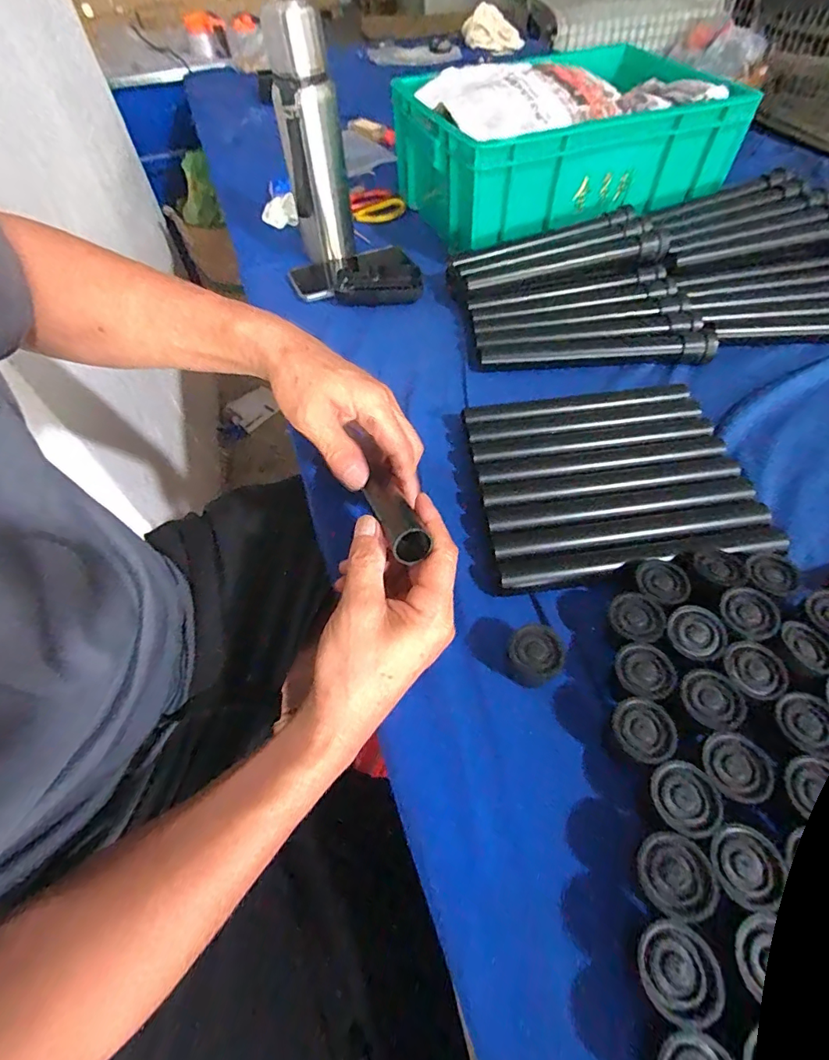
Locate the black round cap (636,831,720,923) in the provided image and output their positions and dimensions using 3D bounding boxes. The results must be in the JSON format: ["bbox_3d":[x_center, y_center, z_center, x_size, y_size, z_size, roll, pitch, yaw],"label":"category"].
[{"bbox_3d":[0.129,0.170,0.232,0.034,0.007,0.034,-1,54,2],"label":"black round cap"}]

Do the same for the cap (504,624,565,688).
[{"bbox_3d":[0.081,0.085,0.317,0.034,0.030,0.033,-1,54,2],"label":"cap"}]

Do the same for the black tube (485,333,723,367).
[{"bbox_3d":[0.196,-0.193,0.509,0.247,0.021,0.023,0,54,3],"label":"black tube"}]

